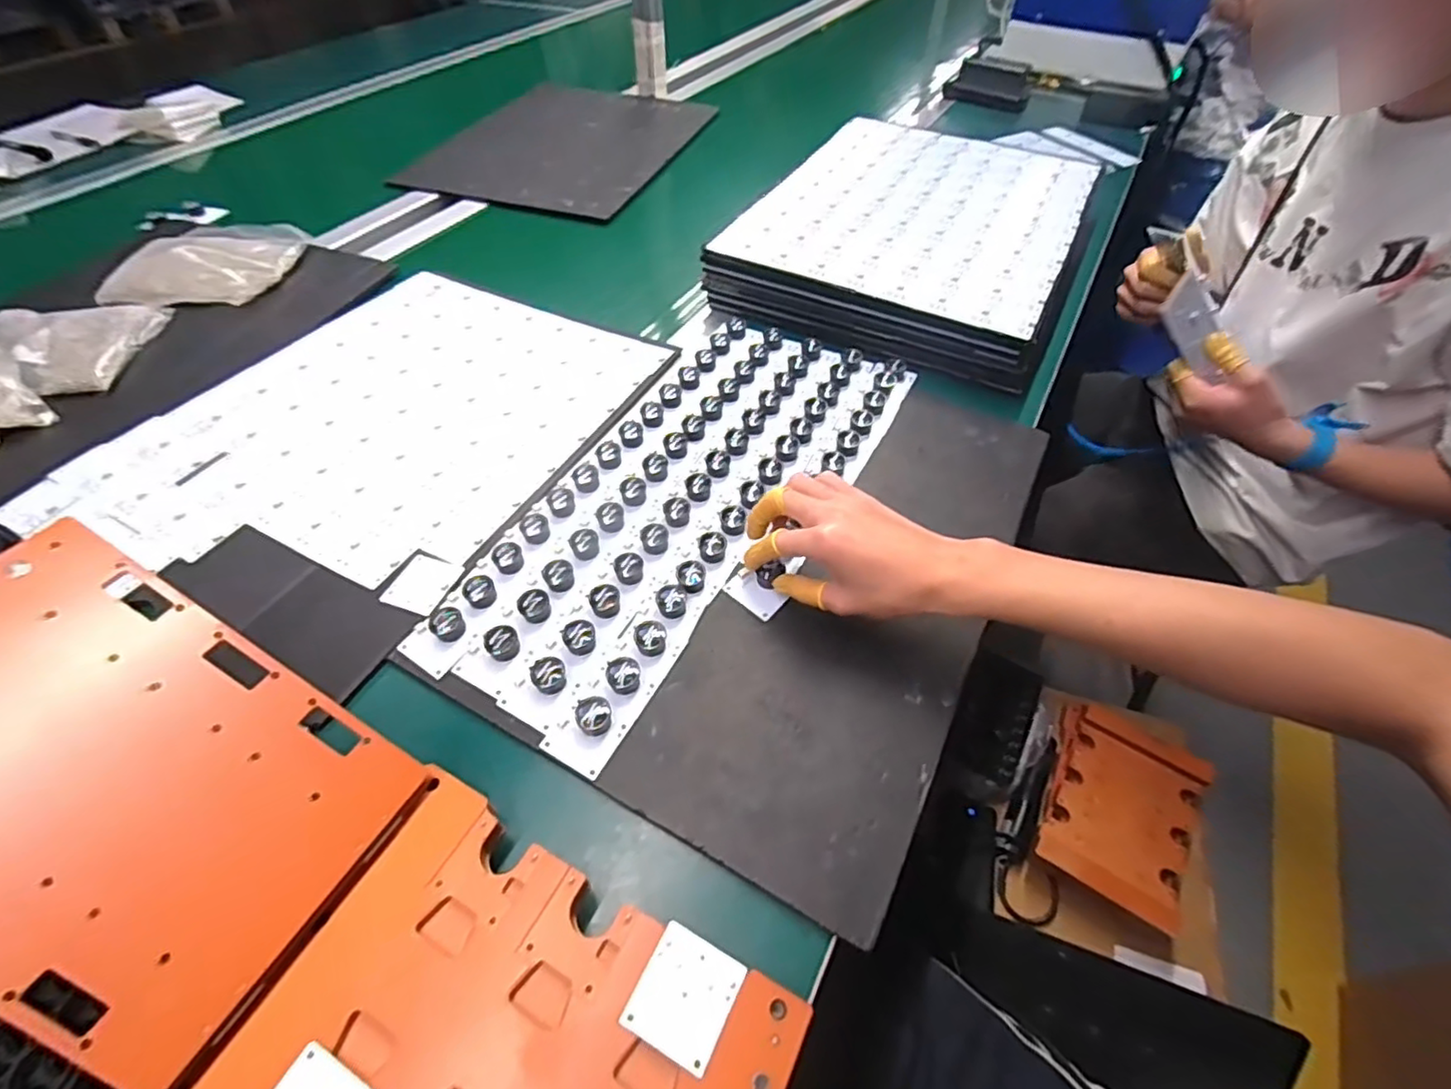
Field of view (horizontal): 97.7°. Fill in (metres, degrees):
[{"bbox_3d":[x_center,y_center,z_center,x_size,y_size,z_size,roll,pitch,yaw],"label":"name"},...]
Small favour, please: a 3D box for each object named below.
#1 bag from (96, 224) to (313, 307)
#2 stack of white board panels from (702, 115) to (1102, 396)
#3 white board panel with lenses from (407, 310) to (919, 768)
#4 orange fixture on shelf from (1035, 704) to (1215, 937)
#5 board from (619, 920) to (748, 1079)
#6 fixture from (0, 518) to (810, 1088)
[{"bbox_3d":[-0.611,-0.332,0.751,0.177,0.031,0.177,0,52,-2],"label":"bag"},{"bbox_3d":[0.233,-0.394,0.791,0.353,0.073,0.464,22,54,14],"label":"stack of white board panels"},{"bbox_3d":[-0.030,-0.058,0.553,0.197,0.019,0.486,29,56,19],"label":"white board panel with lenses"},{"bbox_3d":[0.555,0.364,0.879,0.194,0.040,0.262,25,55,16],"label":"orange fixture on shelf"},{"bbox_3d":[-0.019,0.216,0.304,0.044,0.004,0.048,24,55,16],"label":"board"},{"bbox_3d":[-0.195,0.172,0.296,0.442,0.055,0.161,33,56,4],"label":"fixture"}]

